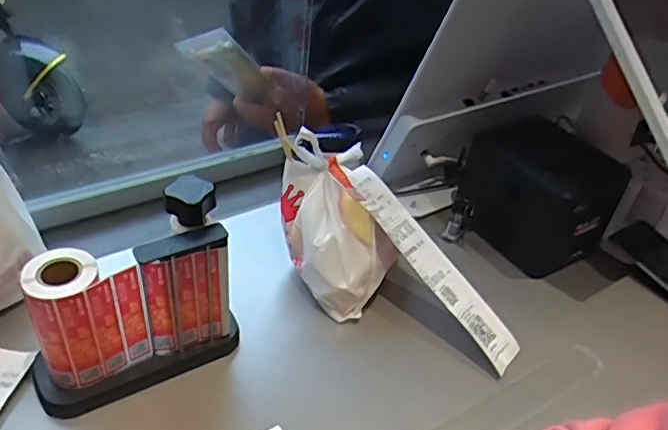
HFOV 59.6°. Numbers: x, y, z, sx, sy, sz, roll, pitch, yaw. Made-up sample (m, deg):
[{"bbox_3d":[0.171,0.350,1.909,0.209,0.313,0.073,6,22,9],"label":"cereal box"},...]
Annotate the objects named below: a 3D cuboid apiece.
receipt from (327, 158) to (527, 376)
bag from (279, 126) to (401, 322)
[{"bbox_3d":[0.095,0.044,0.617,0.044,0.017,0.272,-33,79,-40],"label":"receipt"},{"bbox_3d":[0.003,0.013,0.624,0.092,0.140,0.138,-11,42,-23],"label":"bag"}]

